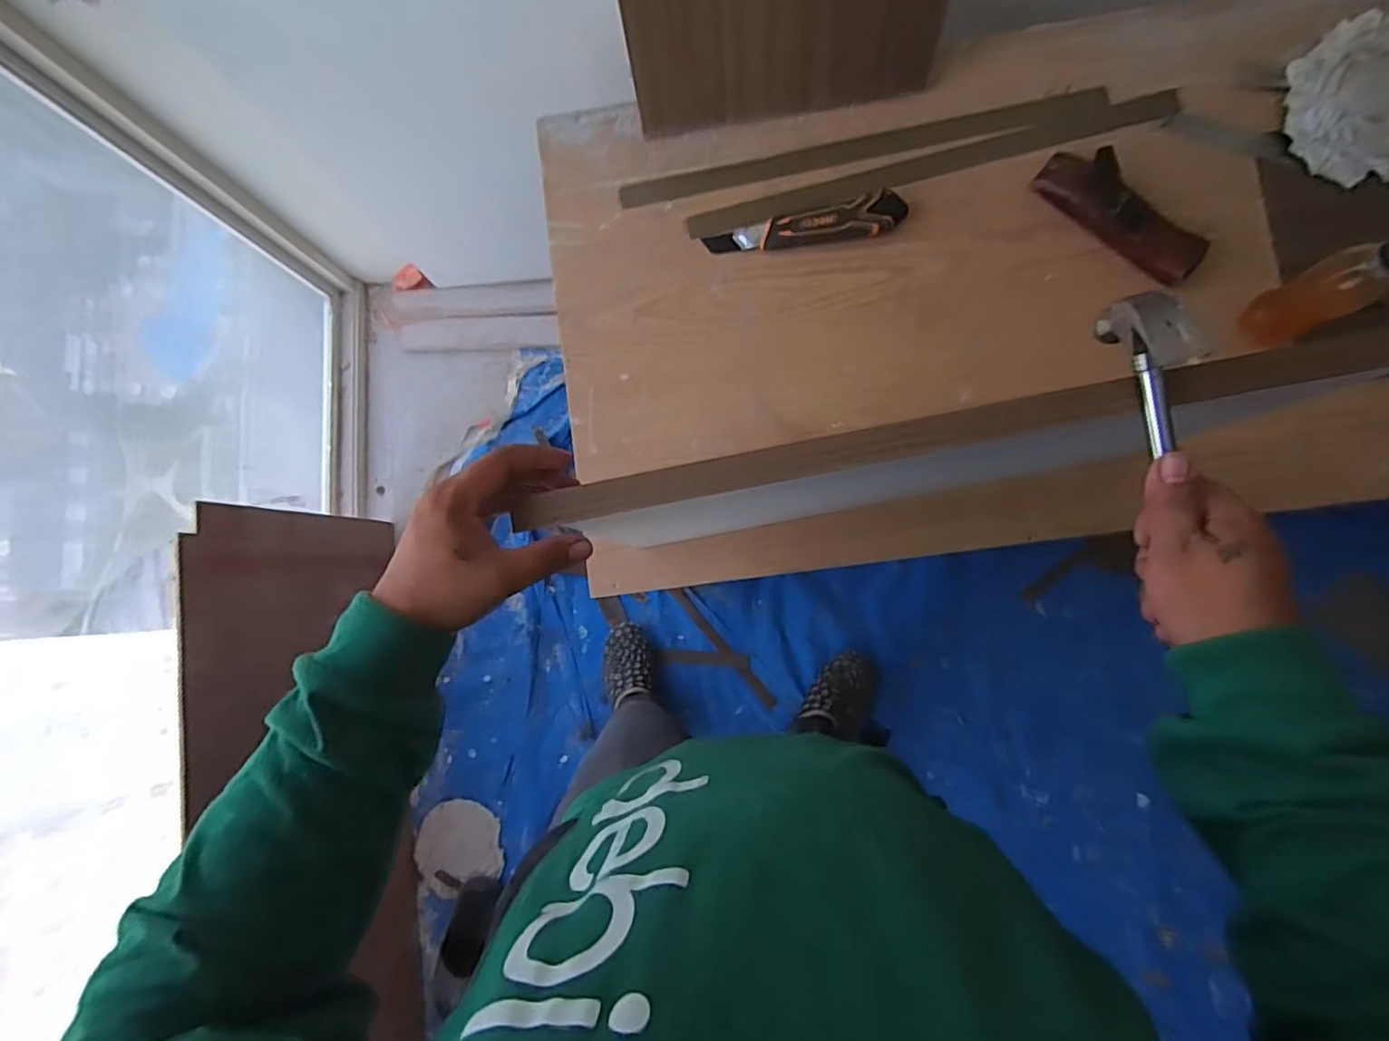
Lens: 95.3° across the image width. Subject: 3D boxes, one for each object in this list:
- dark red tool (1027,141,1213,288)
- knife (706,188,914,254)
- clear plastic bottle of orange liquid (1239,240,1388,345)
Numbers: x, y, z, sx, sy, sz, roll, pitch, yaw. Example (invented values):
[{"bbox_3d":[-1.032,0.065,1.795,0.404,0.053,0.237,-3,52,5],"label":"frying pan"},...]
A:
[{"bbox_3d":[0.474,-0.342,0.702,0.197,0.041,0.060,42,89,6],"label":"dark red tool"},{"bbox_3d":[0.129,-0.342,0.743,0.227,0.021,0.045,-11,85,3],"label":"knife"},{"bbox_3d":[0.613,-0.222,0.612,0.048,0.146,0.059,-24,82,3],"label":"clear plastic bottle of orange liquid"}]

